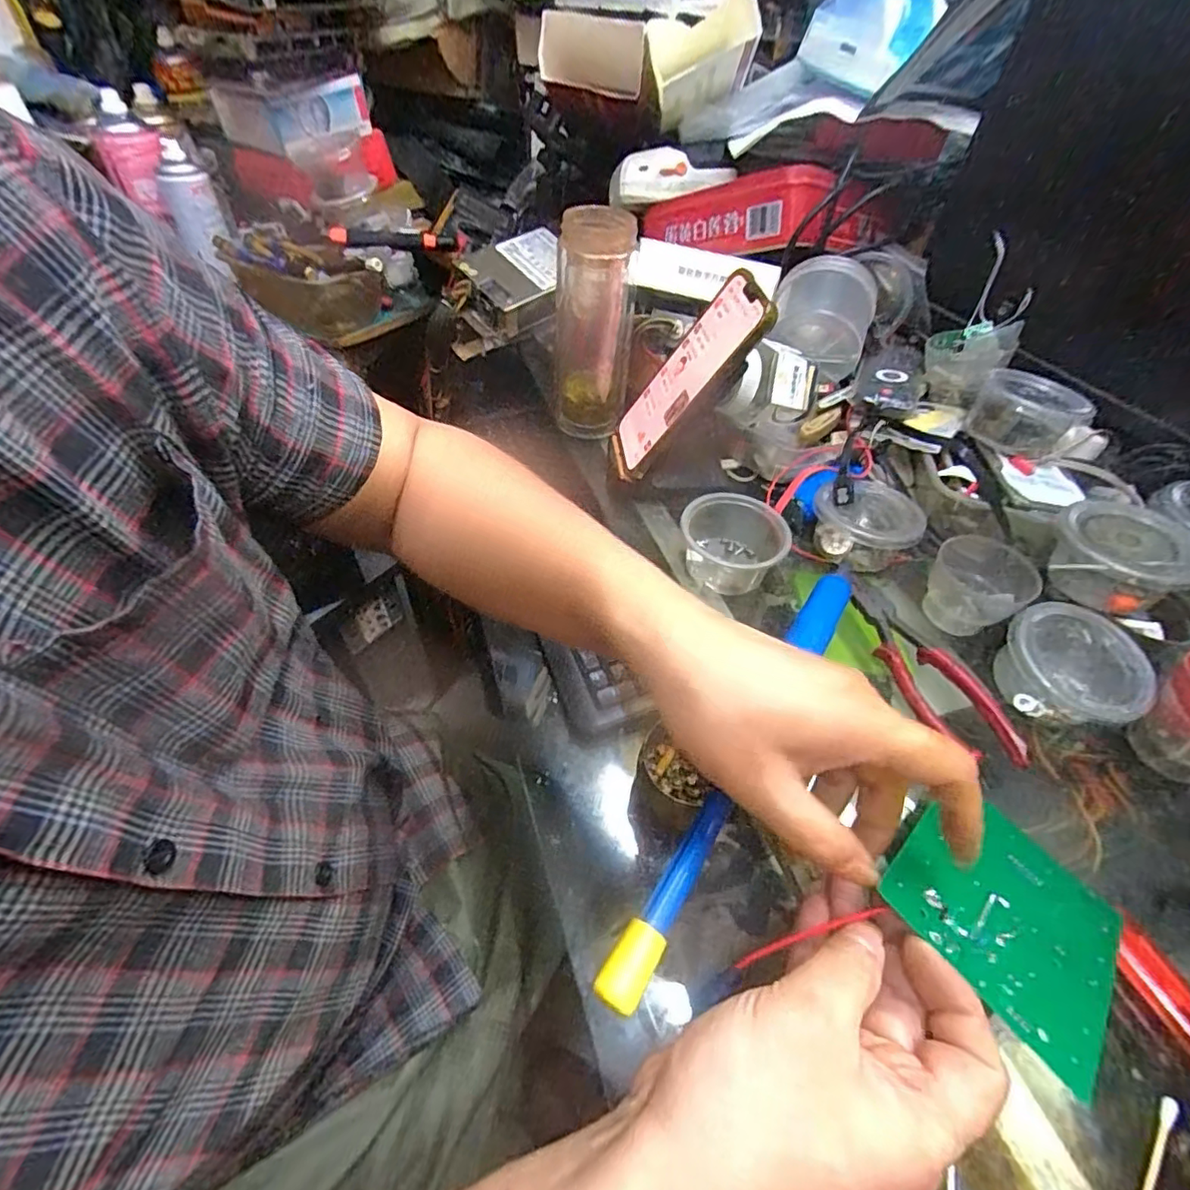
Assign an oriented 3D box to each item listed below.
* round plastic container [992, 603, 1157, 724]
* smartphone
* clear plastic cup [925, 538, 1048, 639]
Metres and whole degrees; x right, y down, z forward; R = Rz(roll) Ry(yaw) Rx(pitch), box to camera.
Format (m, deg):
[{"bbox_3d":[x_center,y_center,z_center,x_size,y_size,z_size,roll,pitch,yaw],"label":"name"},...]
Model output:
[{"bbox_3d":[0.299,0.047,0.363,0.078,0.043,0.078,-1,57,1],"label":"round plastic container"},{"bbox_3d":[0.068,-0.163,0.442,0.013,0.161,0.073,19,41,-32],"label":"smartphone"},{"bbox_3d":[0.270,-0.007,0.408,0.056,0.043,0.061,2,49,-2],"label":"clear plastic cup"}]

